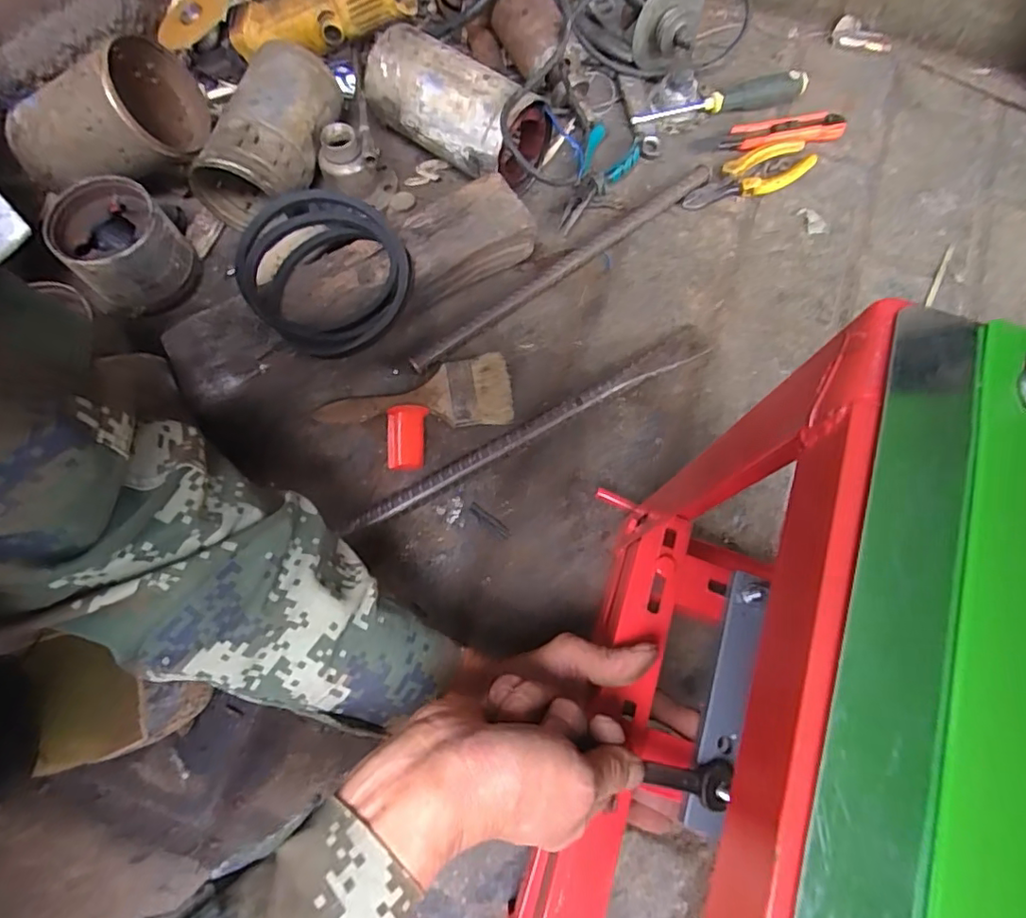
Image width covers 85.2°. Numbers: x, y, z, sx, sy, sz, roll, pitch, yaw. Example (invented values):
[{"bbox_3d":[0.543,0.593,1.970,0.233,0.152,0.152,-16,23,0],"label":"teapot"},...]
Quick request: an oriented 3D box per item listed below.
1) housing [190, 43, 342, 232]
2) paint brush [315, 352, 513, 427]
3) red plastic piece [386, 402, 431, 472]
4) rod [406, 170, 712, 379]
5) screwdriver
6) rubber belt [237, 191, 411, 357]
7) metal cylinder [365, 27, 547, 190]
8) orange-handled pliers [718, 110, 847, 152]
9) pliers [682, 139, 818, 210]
[{"bbox_3d":[-0.255,-0.339,0.590,0.109,0.091,0.173,16,72,6],"label":"housing"},{"bbox_3d":[-0.094,-0.062,0.539,0.183,0.020,0.068,-3,74,-3],"label":"paint brush"},{"bbox_3d":[-0.101,-0.021,0.527,0.033,0.029,0.060,3,73,-1],"label":"red plastic piece"},{"bbox_3d":[0.058,-0.201,0.577,0.380,0.020,0.014,-36,78,-11],"label":"rod"},{"bbox_3d":[0.241,-0.415,0.646,0.203,0.030,0.026,-13,74,-6],"label":"screwdriver"},{"bbox_3d":[-0.168,-0.163,0.500,0.149,0.034,0.154,2,71,1],"label":"rubber belt"},{"bbox_3d":[-0.063,-0.369,0.580,0.203,0.092,0.092,34,74,11],"label":"metal cylinder"},{"bbox_3d":[0.308,-0.375,0.640,0.147,0.010,0.037,-10,74,-5],"label":"orange-handled pliers"},{"bbox_3d":[0.262,-0.317,0.623,0.166,0.012,0.054,-24,76,-9],"label":"pliers"}]

